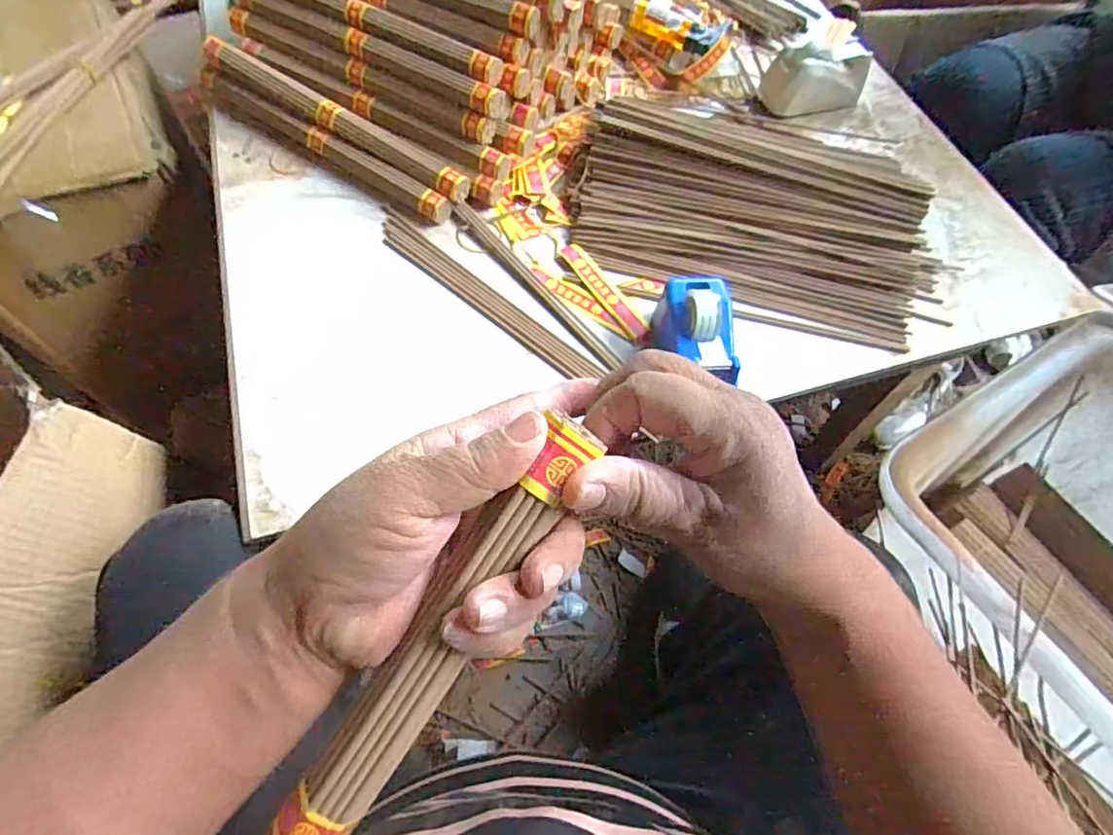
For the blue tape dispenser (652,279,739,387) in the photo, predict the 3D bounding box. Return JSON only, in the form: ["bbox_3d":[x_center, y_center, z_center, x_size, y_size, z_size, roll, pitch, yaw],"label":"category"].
[{"bbox_3d":[0.113,-0.069,0.488,0.056,0.057,0.100,2,62,-3],"label":"blue tape dispenser"}]

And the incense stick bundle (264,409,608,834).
[{"bbox_3d":[-0.047,0.084,0.203,0.023,0.018,0.194,35,93,14],"label":"incense stick bundle"}]

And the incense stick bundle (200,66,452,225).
[{"bbox_3d":[-0.237,-0.274,0.584,0.312,0.028,0.026,31,65,12],"label":"incense stick bundle"}]

